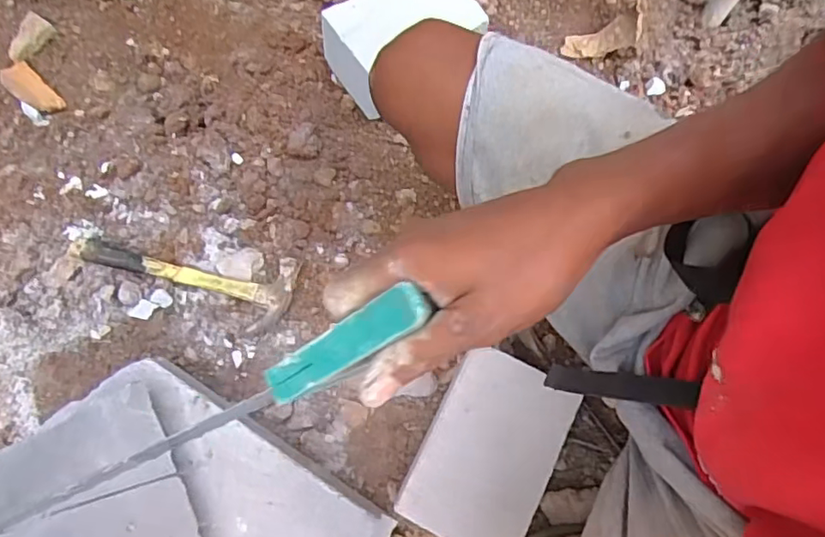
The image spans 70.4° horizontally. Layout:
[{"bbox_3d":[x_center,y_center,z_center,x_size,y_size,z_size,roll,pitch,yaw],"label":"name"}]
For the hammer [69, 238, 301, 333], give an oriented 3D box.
[{"bbox_3d":[-0.290,0.009,0.738,0.279,0.038,0.098,11,72,2],"label":"hammer"}]

